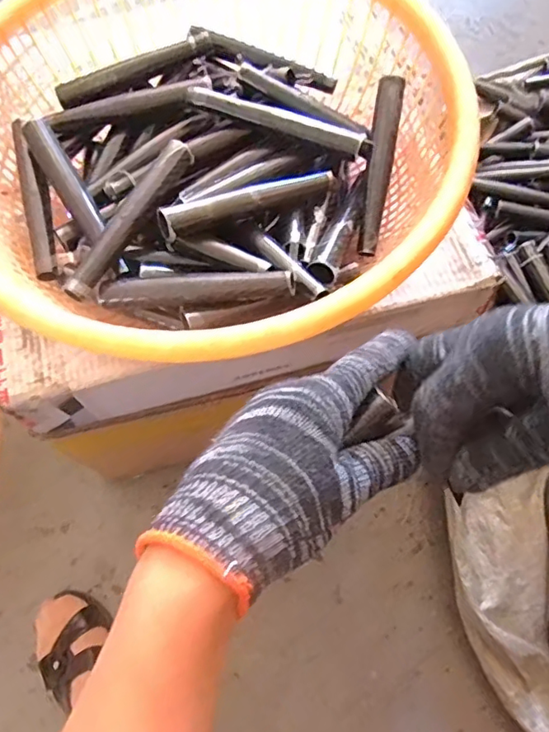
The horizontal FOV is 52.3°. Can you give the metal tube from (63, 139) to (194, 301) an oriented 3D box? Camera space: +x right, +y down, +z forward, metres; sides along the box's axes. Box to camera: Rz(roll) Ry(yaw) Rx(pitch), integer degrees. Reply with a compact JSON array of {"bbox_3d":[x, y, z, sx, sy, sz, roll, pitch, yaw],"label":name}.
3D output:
[{"bbox_3d":[-0.113,-0.117,0.439,0.023,0.021,0.157,27,72,11],"label":"metal tube"}]

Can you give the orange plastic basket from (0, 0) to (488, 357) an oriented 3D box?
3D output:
[{"bbox_3d":[-0.062,-0.179,0.457,0.386,0.107,0.382,0,68,1],"label":"orange plastic basket"}]

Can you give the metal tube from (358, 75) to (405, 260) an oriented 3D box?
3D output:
[{"bbox_3d":[0.088,-0.169,0.473,0.019,0.014,0.148,9,92,3],"label":"metal tube"}]

